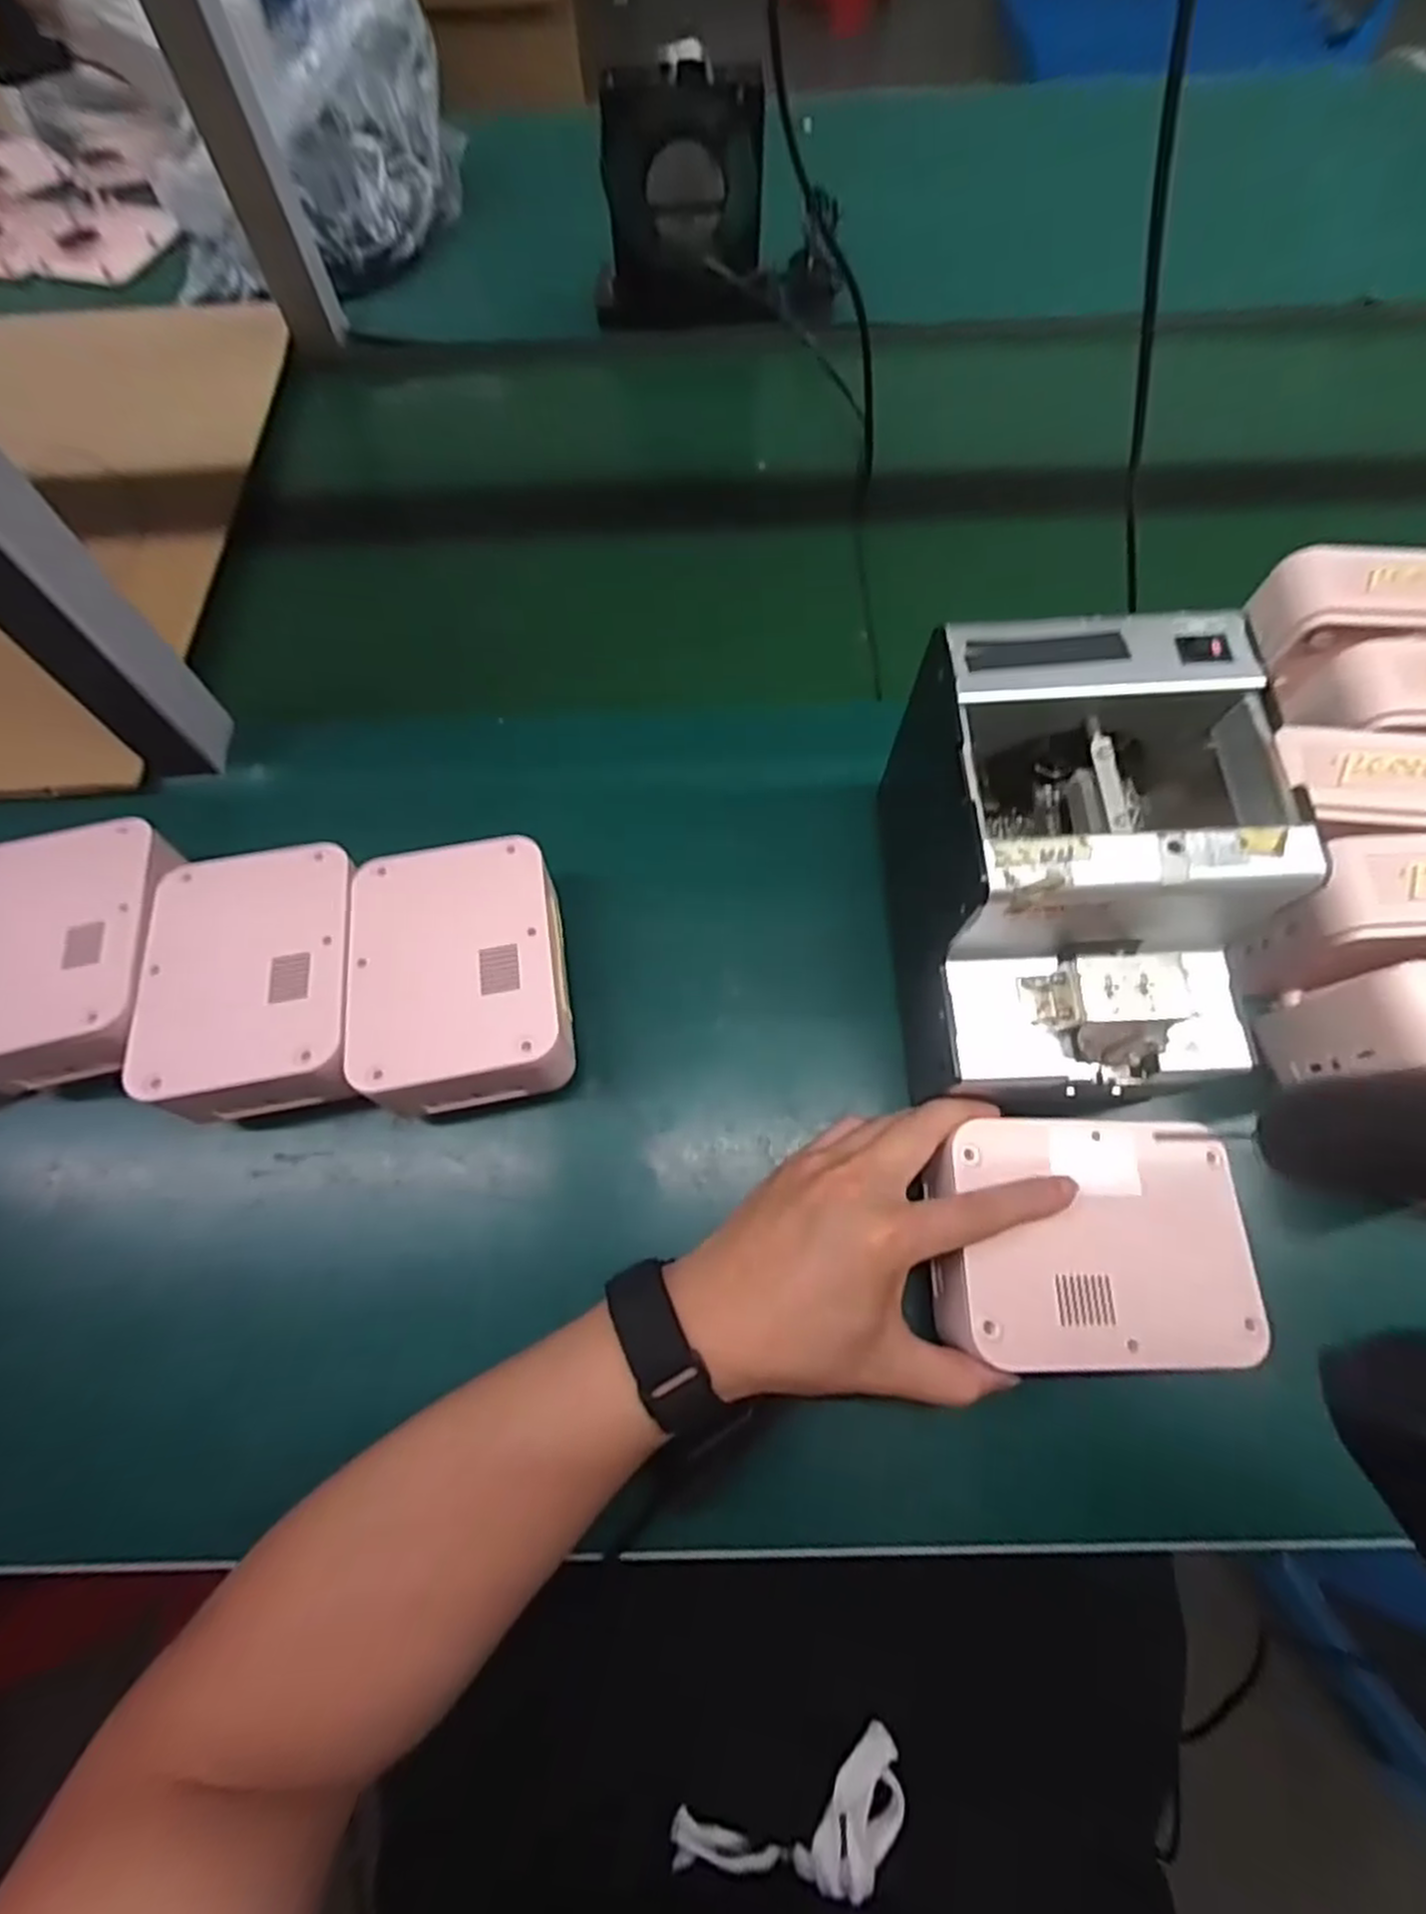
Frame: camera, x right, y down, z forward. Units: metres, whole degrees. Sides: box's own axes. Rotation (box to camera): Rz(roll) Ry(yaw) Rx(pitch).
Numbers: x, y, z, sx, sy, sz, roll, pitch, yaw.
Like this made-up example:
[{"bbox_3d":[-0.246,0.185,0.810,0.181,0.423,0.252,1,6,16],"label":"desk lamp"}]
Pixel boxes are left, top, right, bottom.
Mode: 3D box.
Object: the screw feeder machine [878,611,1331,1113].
[{"bbox_3d":[0.160,-0.036,0.331,0.128,0.119,0.169,1,66,1],"label":"screw feeder machine"}]

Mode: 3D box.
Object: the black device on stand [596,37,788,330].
[{"bbox_3d":[-0.023,-0.592,0.603,0.148,0.142,0.048,6,67,4],"label":"black device on stand"}]

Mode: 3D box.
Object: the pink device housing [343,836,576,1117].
[{"bbox_3d":[-0.124,0.006,0.384,0.110,0.045,0.136,-11,67,-5],"label":"pink device housing"}]

